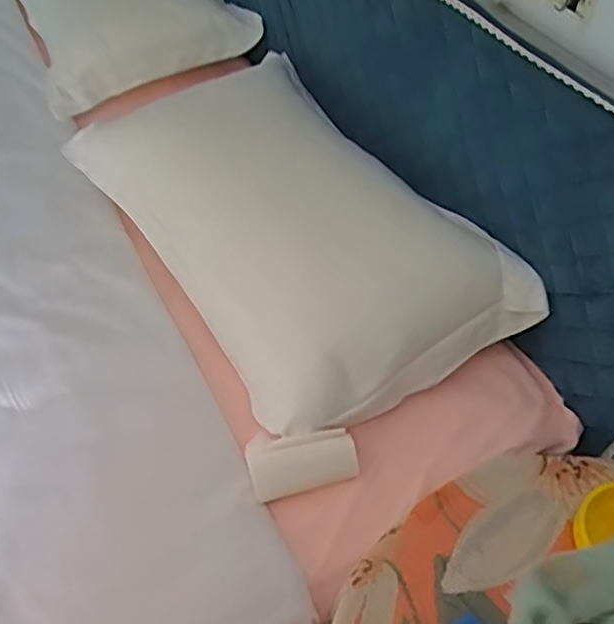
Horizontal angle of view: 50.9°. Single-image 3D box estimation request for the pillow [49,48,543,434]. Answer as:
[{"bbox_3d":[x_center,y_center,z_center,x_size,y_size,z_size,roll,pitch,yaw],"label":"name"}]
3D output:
[{"bbox_3d":[-0.046,-0.151,0.978,0.400,0.162,0.704,-24,55,-18],"label":"pillow"}]

